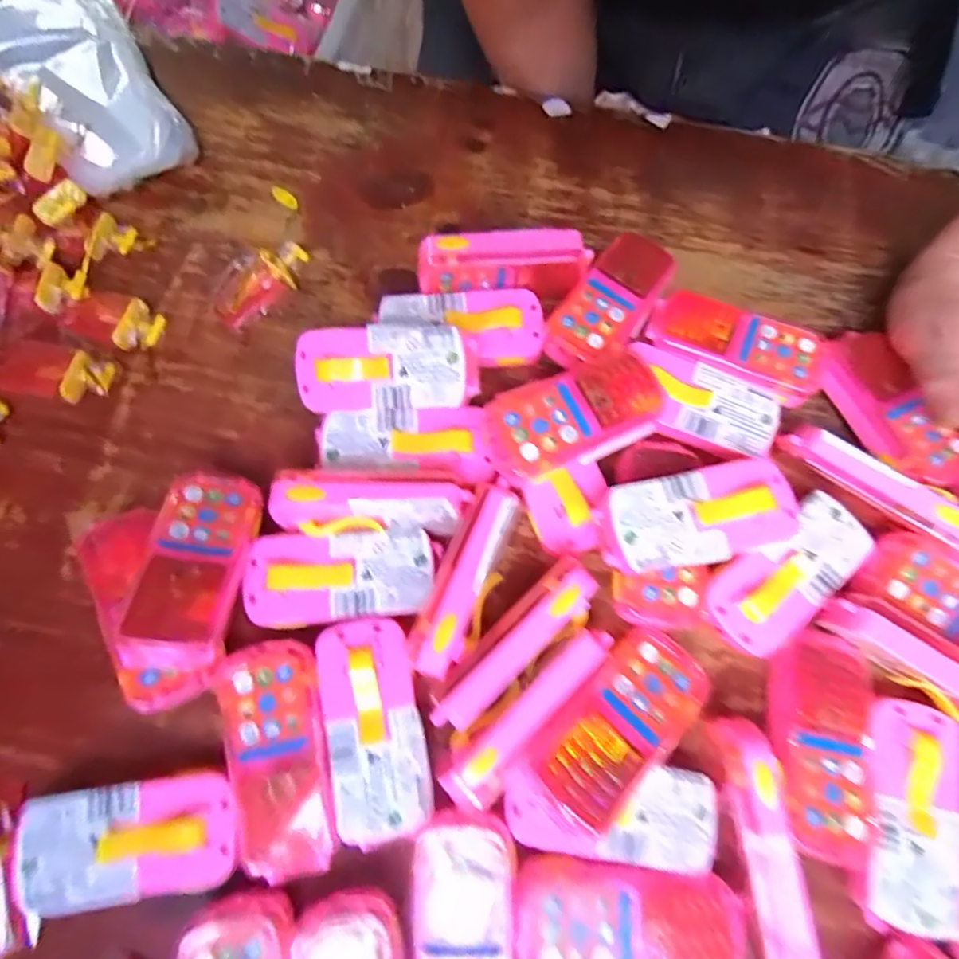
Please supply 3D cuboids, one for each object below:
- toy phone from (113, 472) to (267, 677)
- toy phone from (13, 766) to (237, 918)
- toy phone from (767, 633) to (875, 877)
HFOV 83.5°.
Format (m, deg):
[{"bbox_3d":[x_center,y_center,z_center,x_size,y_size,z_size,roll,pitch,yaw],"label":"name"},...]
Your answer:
[{"bbox_3d":[-0.138,0.038,0.263,0.046,0.013,0.104,10,50,-19],"label":"toy phone"},{"bbox_3d":[-0.161,0.167,0.251,0.095,0.019,0.049,-9,75,-3],"label":"toy phone"},{"bbox_3d":[0.167,0.124,0.262,0.047,0.022,0.103,18,61,4],"label":"toy phone"}]

